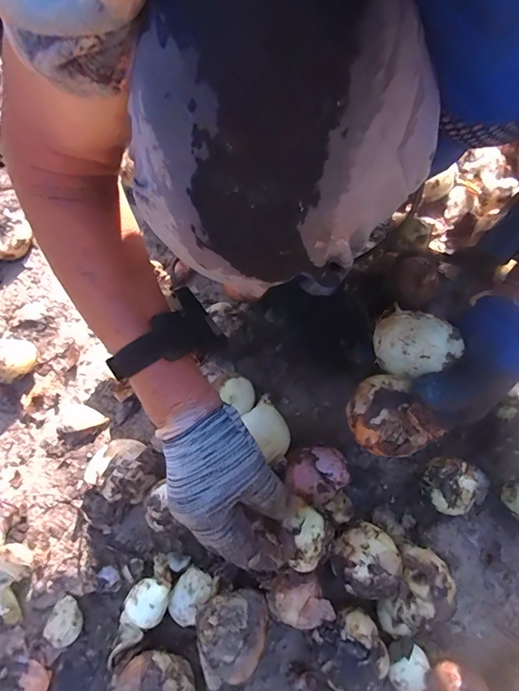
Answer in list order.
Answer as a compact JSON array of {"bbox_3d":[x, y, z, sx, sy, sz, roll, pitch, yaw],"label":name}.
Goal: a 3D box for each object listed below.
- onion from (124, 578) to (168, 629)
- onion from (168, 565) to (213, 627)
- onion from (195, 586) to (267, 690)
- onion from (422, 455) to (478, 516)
[{"bbox_3d":[-0.104,0.243,0.396,0.037,0.035,0.038,1,66,-1],"label":"onion"},{"bbox_3d":[-0.068,0.246,0.411,0.033,0.024,0.047,29,70,9],"label":"onion"},{"bbox_3d":[-0.024,0.257,0.373,0.064,0.050,0.061,-14,68,-8],"label":"onion"},{"bbox_3d":[0.198,0.150,0.443,0.048,0.049,0.056,1,66,-1],"label":"onion"}]

